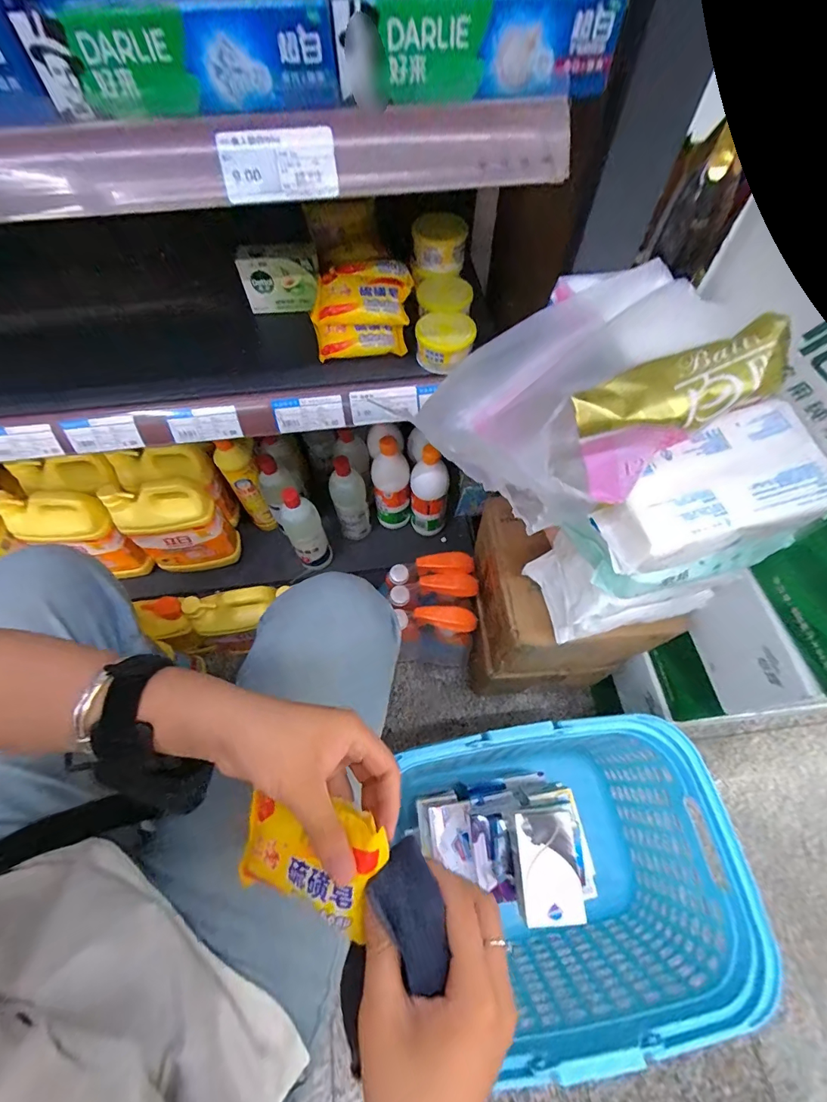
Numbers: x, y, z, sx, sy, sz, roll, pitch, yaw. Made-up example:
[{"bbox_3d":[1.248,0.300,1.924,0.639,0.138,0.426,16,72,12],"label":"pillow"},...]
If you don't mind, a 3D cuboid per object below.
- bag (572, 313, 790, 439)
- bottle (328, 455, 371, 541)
[{"bbox_3d":[0.172,-0.103,0.267,0.148,0.026,0.048,-19,64,-9],"label":"bag"},{"bbox_3d":[-0.119,-0.092,0.805,0.060,0.191,0.065,0,63,0],"label":"bottle"}]

